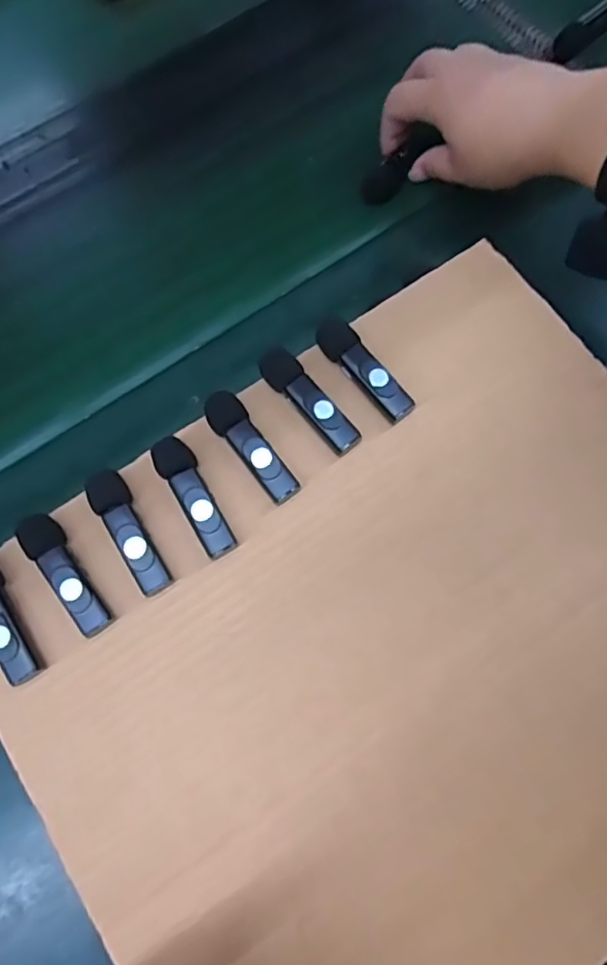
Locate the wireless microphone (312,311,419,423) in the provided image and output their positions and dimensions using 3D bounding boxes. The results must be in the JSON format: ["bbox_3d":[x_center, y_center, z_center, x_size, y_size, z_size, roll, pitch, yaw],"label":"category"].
[{"bbox_3d":[0.031,-0.060,0.315,0.019,0.012,0.066,-36,76,-8],"label":"wireless microphone"}]

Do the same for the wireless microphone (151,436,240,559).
[{"bbox_3d":[-0.054,0.006,0.298,0.018,0.010,0.064,-30,75,-6],"label":"wireless microphone"}]

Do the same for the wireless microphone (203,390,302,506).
[{"bbox_3d":[-0.027,-0.019,0.305,0.019,0.012,0.064,-34,76,-8],"label":"wireless microphone"}]

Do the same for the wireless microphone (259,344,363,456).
[{"bbox_3d":[0.002,-0.043,0.311,0.019,0.011,0.065,-37,76,-8],"label":"wireless microphone"}]

